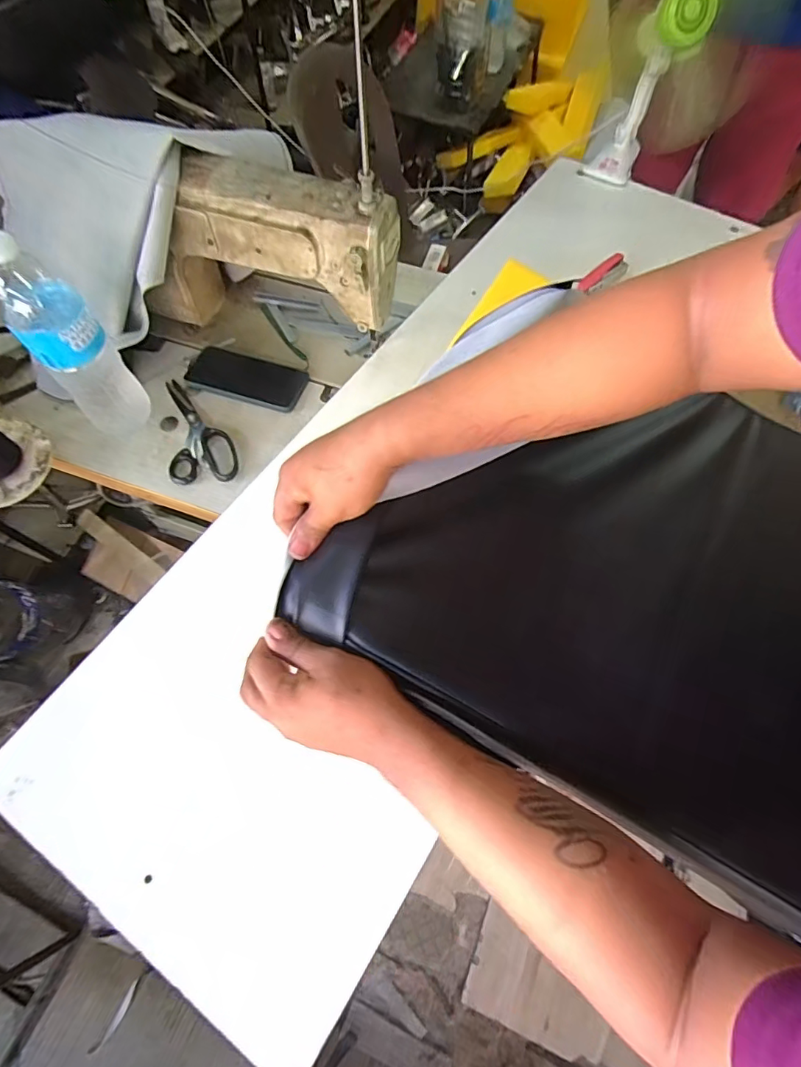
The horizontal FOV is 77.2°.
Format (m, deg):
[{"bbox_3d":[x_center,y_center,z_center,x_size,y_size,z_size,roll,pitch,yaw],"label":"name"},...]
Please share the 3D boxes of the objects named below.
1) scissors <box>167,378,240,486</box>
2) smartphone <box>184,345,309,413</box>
[{"bbox_3d":[-0.267,-0.143,0.671,0.081,0.010,0.174,-11,66,-6],"label":"scissors"},{"bbox_3d":[-0.218,-0.220,0.706,0.161,0.016,0.082,14,66,6],"label":"smartphone"}]

